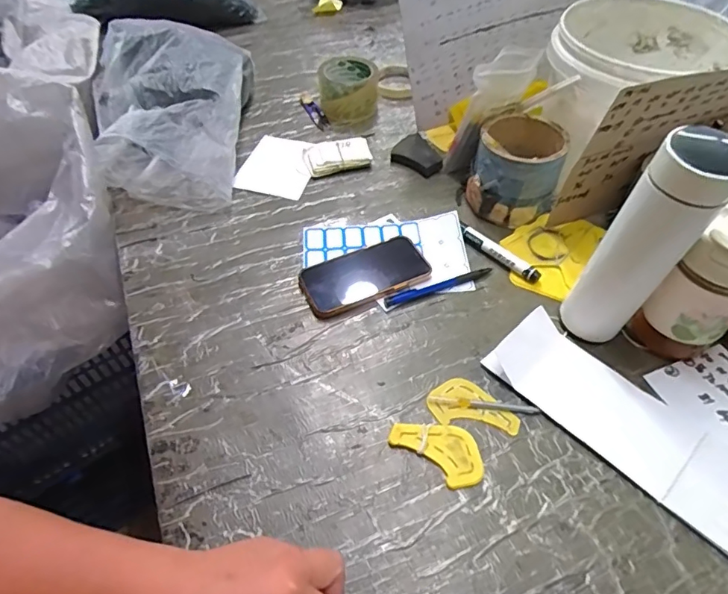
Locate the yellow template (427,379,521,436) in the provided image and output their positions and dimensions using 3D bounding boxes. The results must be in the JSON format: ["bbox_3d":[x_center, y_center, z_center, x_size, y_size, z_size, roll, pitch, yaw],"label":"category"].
[{"bbox_3d":[0.107,0.104,0.485,0.085,0.004,0.052,6,50,3],"label":"yellow template"}]

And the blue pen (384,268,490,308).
[{"bbox_3d":[0.087,-0.012,0.581,0.138,0.005,0.013,-17,52,-15],"label":"blue pen"}]

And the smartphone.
[{"bbox_3d":[-0.001,-0.029,0.585,0.146,0.017,0.083,-21,53,-18],"label":"smartphone"}]

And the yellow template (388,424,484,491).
[{"bbox_3d":[0.065,0.143,0.449,0.081,0.007,0.055,1,50,0],"label":"yellow template"}]

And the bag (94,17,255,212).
[{"bbox_3d":[-0.273,-0.280,0.714,0.186,0.124,0.317,-2,50,-3],"label":"bag"}]

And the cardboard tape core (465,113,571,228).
[{"bbox_3d":[0.198,-0.164,0.647,0.110,0.099,0.110,22,53,16],"label":"cardboard tape core"}]

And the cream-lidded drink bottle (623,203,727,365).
[{"bbox_3d":[0.330,-0.005,0.481,0.078,0.155,0.072,-35,59,-27],"label":"cream-lidded drink bottle"}]

